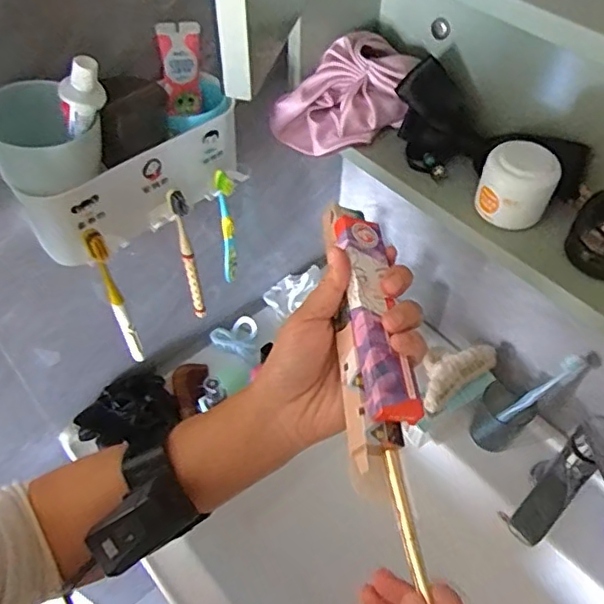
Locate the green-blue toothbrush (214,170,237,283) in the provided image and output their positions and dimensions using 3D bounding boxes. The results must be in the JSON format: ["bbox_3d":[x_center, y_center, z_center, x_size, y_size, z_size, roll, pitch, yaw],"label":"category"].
[{"bbox_3d":[-0.072,-0.068,0.563,0.019,0.147,0.014,-7,52,-6],"label":"green-blue toothbrush"}]

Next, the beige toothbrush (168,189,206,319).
[{"bbox_3d":[-0.108,-0.040,0.549,0.016,0.173,0.012,-9,53,-7],"label":"beige toothbrush"}]

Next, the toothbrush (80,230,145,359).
[{"bbox_3d":[-0.168,-0.002,0.519,0.014,0.173,0.021,-21,55,-17],"label":"toothbrush"}]

